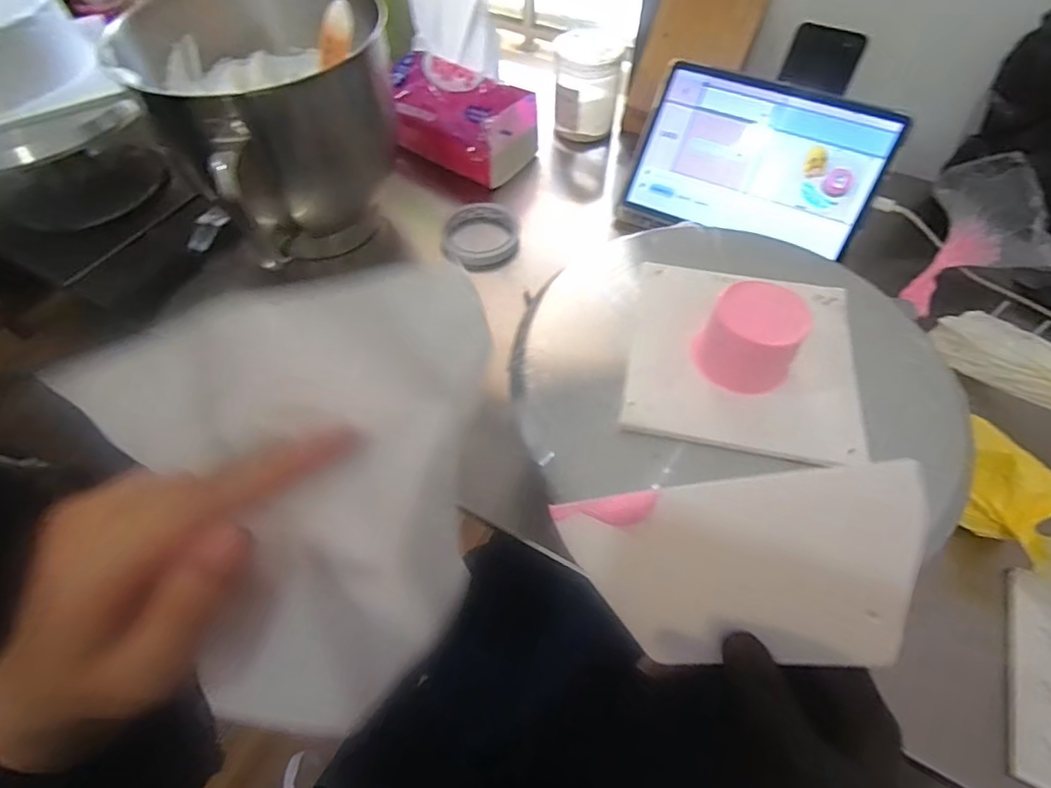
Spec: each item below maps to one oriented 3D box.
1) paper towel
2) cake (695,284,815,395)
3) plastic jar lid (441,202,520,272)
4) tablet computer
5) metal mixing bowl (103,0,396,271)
[{"bbox_3d":[-0.069,0.049,0.216,0.021,0.196,0.132,24,37,37],"label":"paper towel"},{"bbox_3d":[0.138,-0.033,0.329,0.061,0.046,0.060,34,63,20],"label":"cake"},{"bbox_3d":[-0.051,-0.189,0.627,0.092,0.021,0.104,37,64,21],"label":"plastic jar lid"},{"bbox_3d":[0.254,-0.258,0.580,0.248,0.161,0.010,22,14,16],"label":"tablet computer"},{"bbox_3d":[-0.257,-0.274,0.547,0.255,0.218,0.214,38,64,22],"label":"metal mixing bowl"}]

